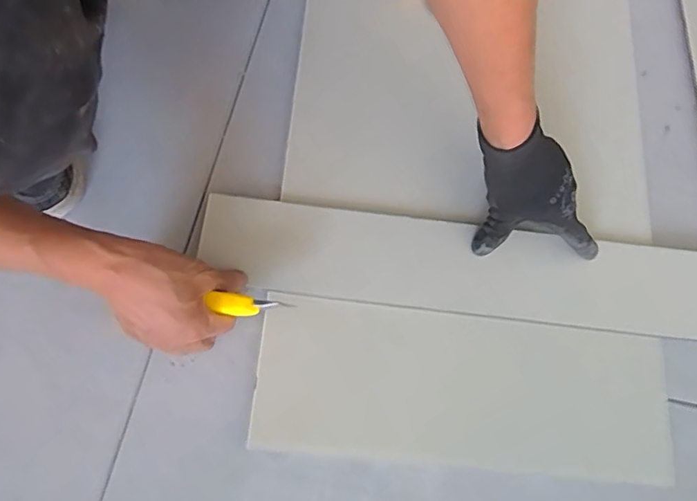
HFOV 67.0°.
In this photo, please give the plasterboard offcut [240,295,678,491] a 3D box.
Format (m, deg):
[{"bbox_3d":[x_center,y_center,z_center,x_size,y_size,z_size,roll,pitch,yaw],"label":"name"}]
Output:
[{"bbox_3d":[0.104,0.130,0.489,0.372,0.017,0.133,6,73,0],"label":"plasterboard offcut"}]

